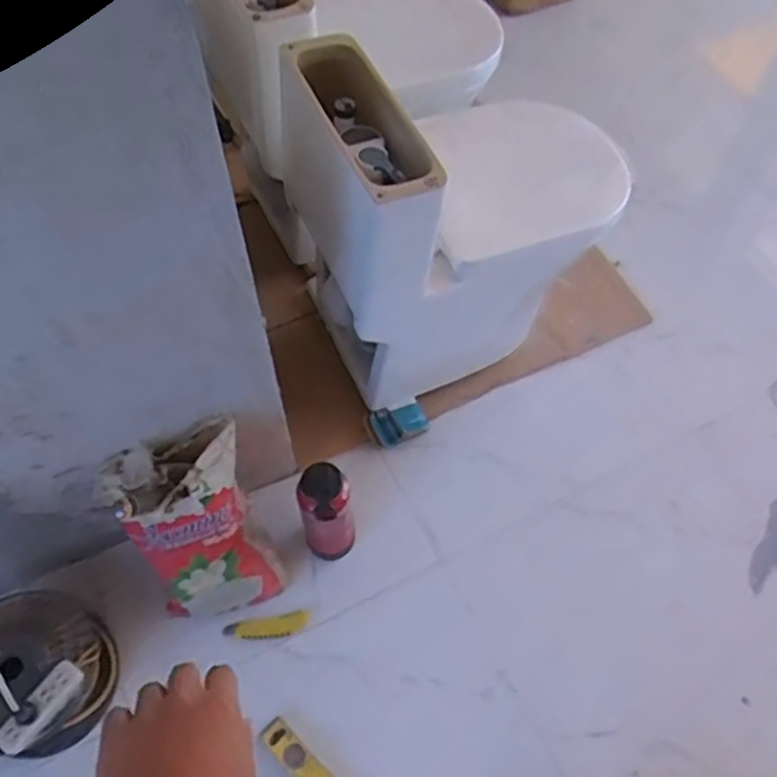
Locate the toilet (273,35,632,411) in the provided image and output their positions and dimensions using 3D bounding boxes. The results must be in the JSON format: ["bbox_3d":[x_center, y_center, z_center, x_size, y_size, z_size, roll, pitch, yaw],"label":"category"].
[{"bbox_3d":[0.120,-0.349,1.389,0.600,0.635,0.379,-32,66,-15],"label":"toilet"}]

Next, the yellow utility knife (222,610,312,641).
[{"bbox_3d":[-0.216,0.426,1.307,0.152,0.014,0.039,-8,62,-4],"label":"yellow utility knife"}]

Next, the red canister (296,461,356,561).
[{"bbox_3d":[-0.104,0.222,1.277,0.092,0.274,0.083,-9,62,-6],"label":"red canister"}]

